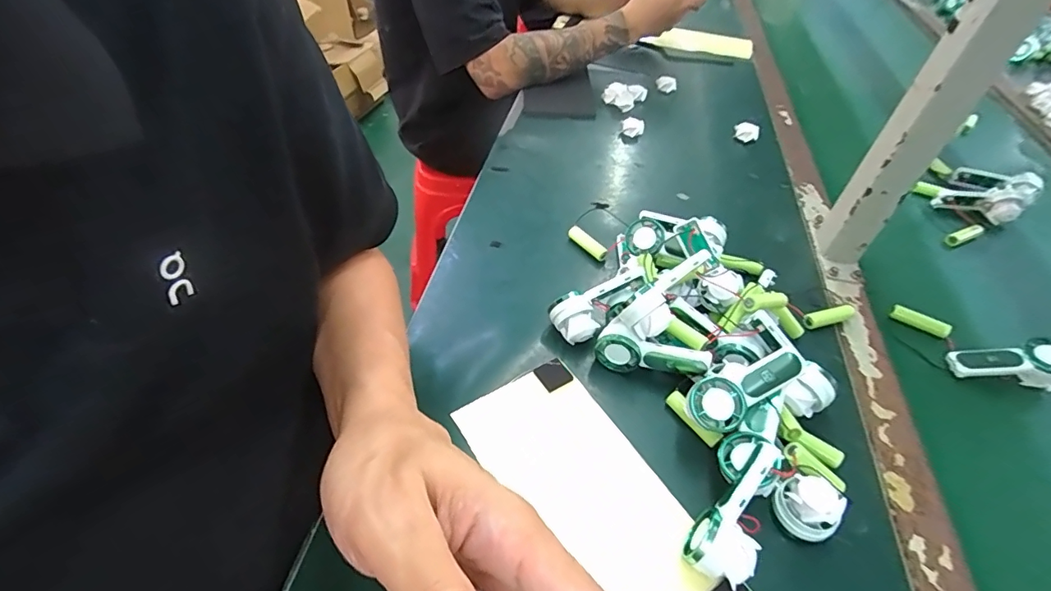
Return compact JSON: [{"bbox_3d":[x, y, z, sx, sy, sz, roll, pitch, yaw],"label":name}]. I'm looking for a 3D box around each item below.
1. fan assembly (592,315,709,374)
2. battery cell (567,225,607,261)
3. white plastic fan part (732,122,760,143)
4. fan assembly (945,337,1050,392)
[{"bbox_3d":[0.109,0.053,0.434,0.092,0.044,0.024,17,50,10],"label":"fan assembly"},{"bbox_3d":[0.071,-0.060,0.557,0.011,0.013,0.057,-31,58,-27],"label":"battery cell"},{"bbox_3d":[0.341,-0.253,0.761,0.037,0.024,0.021,19,50,12],"label":"white plastic fan part"},{"bbox_3d":[0.456,0.064,0.463,0.095,0.036,0.037,-3,47,13],"label":"fan assembly"}]

